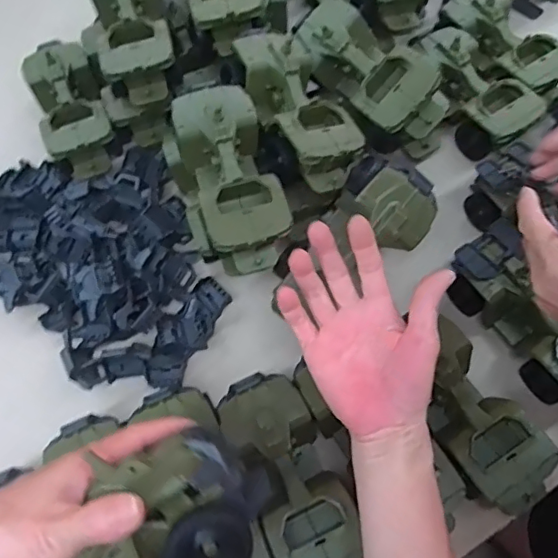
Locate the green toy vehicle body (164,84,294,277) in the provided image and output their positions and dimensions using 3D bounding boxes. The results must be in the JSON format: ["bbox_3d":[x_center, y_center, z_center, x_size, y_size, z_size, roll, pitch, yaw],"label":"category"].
[{"bbox_3d":[-0.051,-0.101,0.551,0.091,0.070,0.184,-19,67,-5],"label":"green toy vehicle body"}]

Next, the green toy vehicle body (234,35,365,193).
[{"bbox_3d":[0.020,-0.177,0.579,0.080,0.063,0.177,-26,68,-8],"label":"green toy vehicle body"}]

